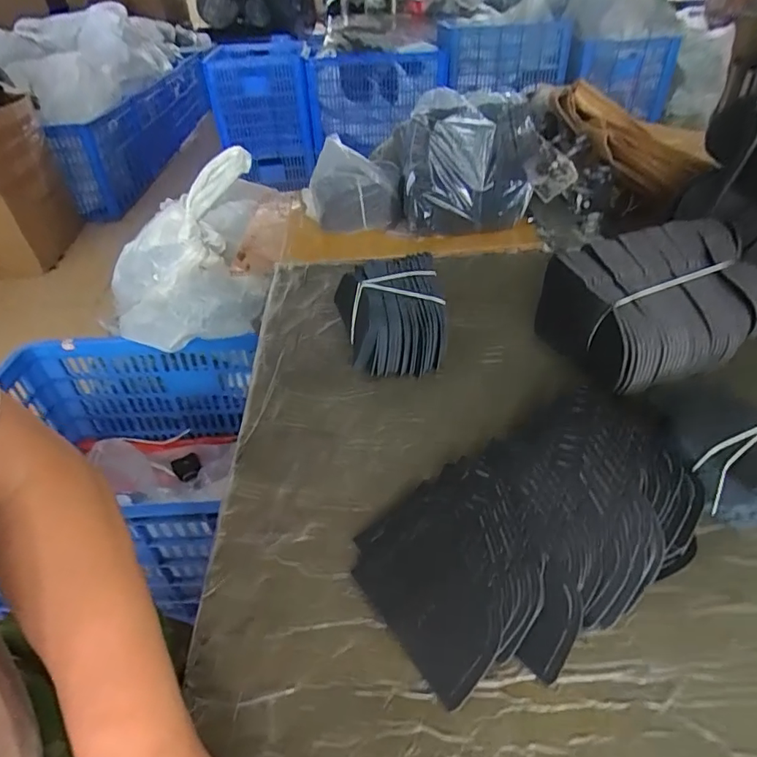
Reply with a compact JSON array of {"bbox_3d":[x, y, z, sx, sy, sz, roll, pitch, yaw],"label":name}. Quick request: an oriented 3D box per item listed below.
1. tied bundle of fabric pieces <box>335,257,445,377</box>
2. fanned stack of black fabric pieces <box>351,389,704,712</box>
[{"bbox_3d":[0.016,-0.069,0.557,0.107,0.086,0.110,-9,40,-10],"label":"tied bundle of fabric pieces"},{"bbox_3d":[0.122,0.108,0.389,0.278,0.044,0.158,-22,44,-24],"label":"fanned stack of black fabric pieces"}]

